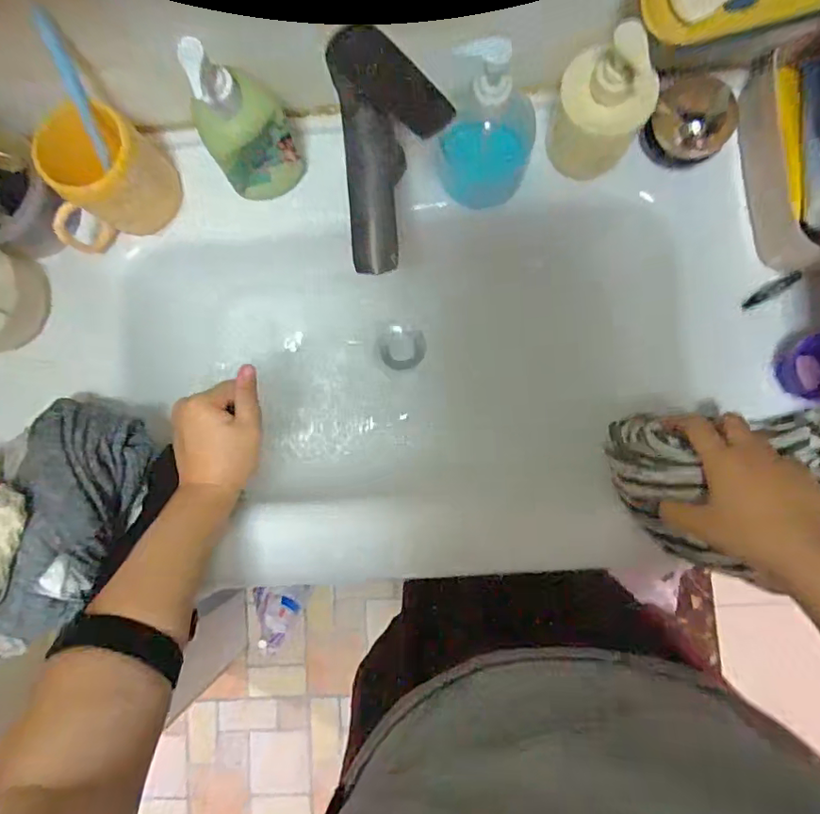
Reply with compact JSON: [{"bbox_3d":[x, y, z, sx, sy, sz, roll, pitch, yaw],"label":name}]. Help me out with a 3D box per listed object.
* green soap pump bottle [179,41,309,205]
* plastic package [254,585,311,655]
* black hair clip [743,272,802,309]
[{"bbox_3d":[-0.144,-0.244,0.443,0.068,0.169,0.056,-13,84,4],"label":"green soap pump bottle"},{"bbox_3d":[-0.287,0.472,1.198,0.080,0.153,0.148,-3,85,5],"label":"plastic package"},{"bbox_3d":[0.336,-0.109,0.489,0.051,0.004,0.013,-34,83,25],"label":"black hair clip"}]

